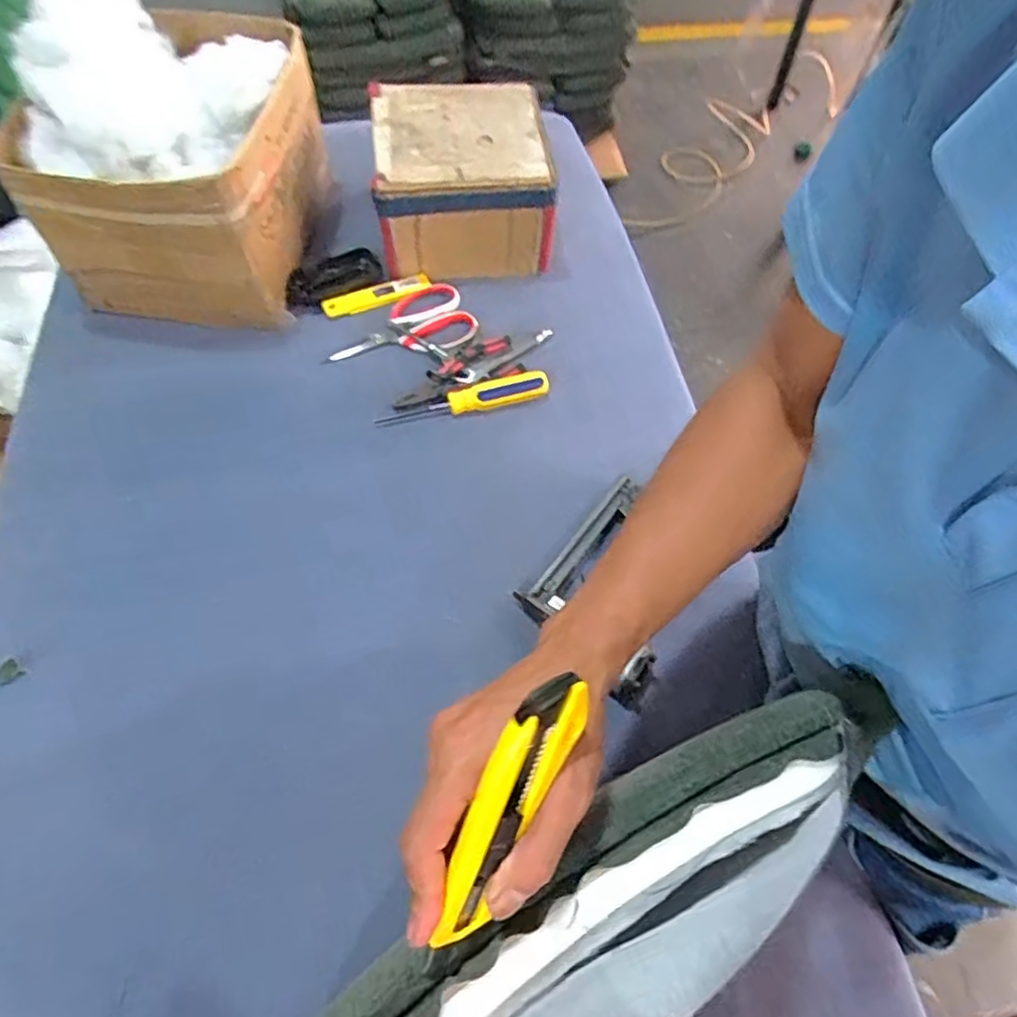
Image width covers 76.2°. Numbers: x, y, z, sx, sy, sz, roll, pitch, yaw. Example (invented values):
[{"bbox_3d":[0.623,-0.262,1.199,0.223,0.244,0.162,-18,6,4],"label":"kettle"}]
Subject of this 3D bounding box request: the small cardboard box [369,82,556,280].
[{"bbox_3d":[-0.055,-0.409,0.819,0.208,0.136,0.209,-5,60,-4],"label":"small cardboard box"}]

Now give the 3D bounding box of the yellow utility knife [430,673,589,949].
[{"bbox_3d":[-0.002,0.135,0.288,0.028,0.026,0.133,26,99,13],"label":"yellow utility knife"}]

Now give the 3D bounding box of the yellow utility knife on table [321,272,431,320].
[{"bbox_3d":[-0.162,-0.264,0.799,0.133,0.018,0.026,-23,63,-14],"label":"yellow utility knife on table"}]

